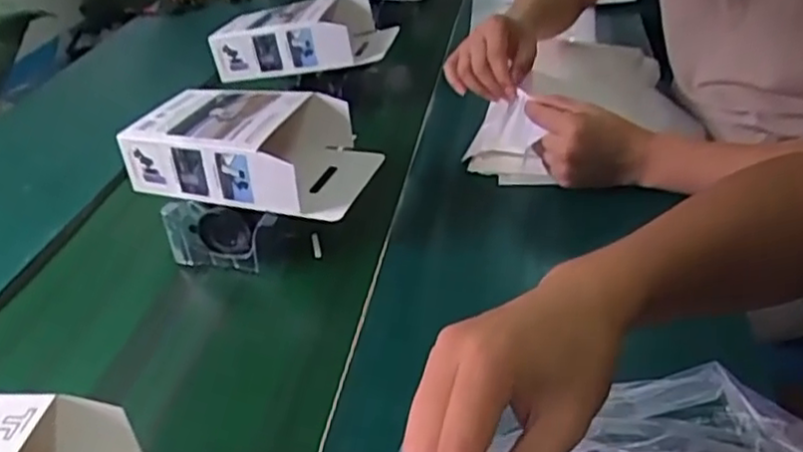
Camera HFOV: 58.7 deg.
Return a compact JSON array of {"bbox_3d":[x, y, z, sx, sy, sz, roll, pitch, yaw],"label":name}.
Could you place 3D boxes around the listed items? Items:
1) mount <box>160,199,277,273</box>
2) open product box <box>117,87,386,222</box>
[{"bbox_3d":[-0.201,0.010,0.793,0.126,0.068,0.038,7,14,15],"label":"mount"},{"bbox_3d":[-0.166,-0.089,0.813,0.251,0.086,0.147,7,36,21],"label":"open product box"}]

